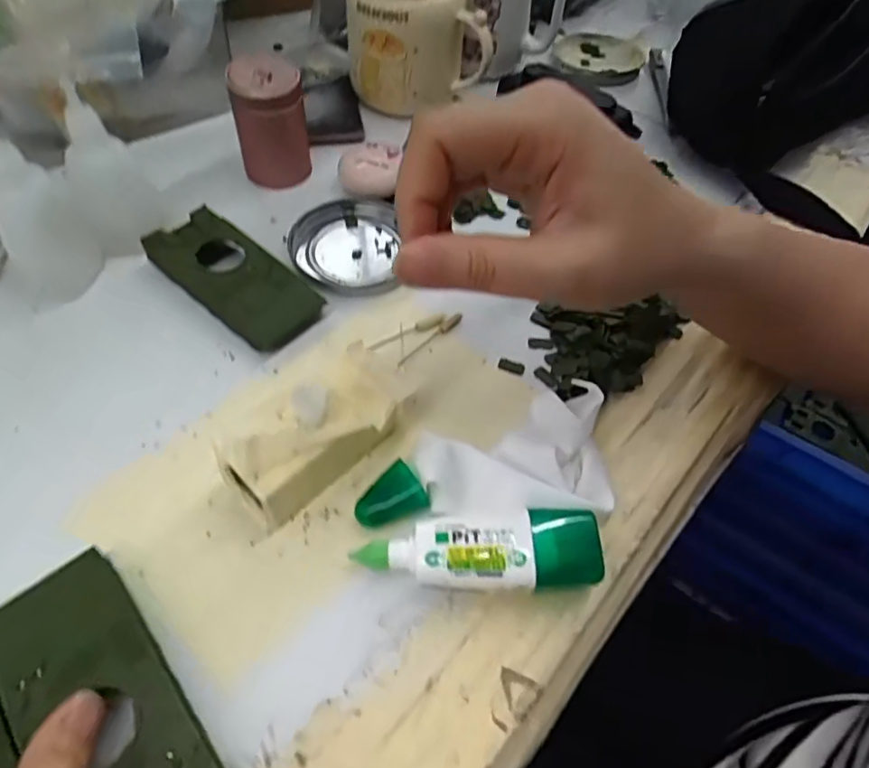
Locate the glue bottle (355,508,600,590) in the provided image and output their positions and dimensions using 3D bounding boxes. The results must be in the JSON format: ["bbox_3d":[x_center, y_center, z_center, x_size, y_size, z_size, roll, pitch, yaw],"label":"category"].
[{"bbox_3d":[0.018,0.072,0.242,0.095,0.025,0.032,-3,55,-7],"label":"glue bottle"}]

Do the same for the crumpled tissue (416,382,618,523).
[{"bbox_3d":[0.038,0.030,0.275,0.091,0.021,0.070,0,54,-6],"label":"crumpled tissue"}]

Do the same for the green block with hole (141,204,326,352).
[{"bbox_3d":[-0.113,-0.061,0.331,0.103,0.019,0.045,36,59,19],"label":"green block with hole"}]

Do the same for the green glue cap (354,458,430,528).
[{"bbox_3d":[-0.020,0.052,0.256,0.029,0.022,0.019,-32,63,-25],"label":"green glue cap"}]

